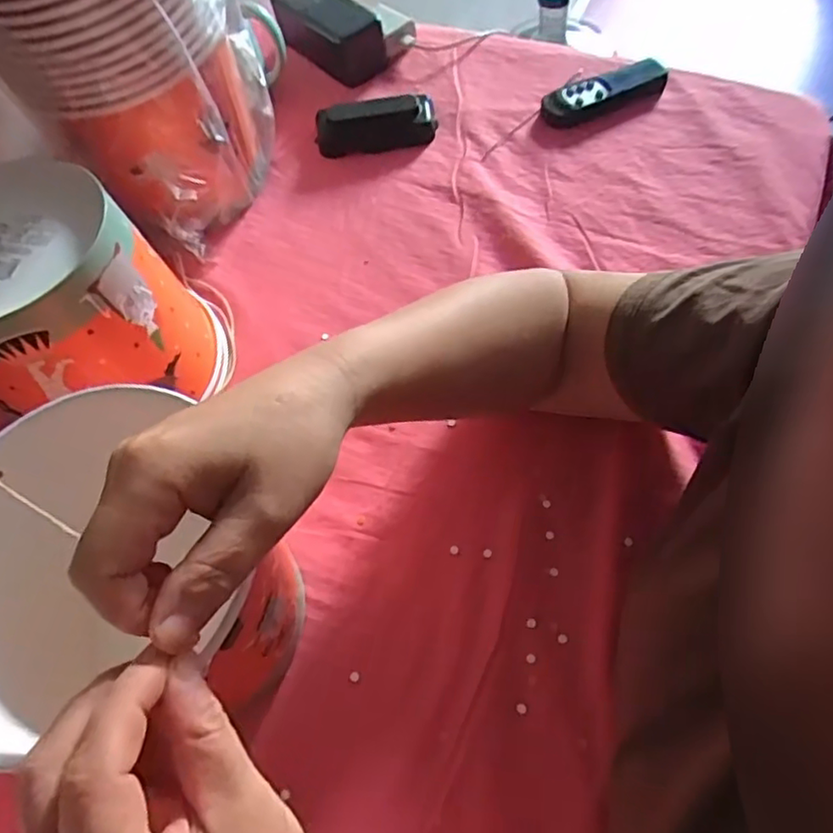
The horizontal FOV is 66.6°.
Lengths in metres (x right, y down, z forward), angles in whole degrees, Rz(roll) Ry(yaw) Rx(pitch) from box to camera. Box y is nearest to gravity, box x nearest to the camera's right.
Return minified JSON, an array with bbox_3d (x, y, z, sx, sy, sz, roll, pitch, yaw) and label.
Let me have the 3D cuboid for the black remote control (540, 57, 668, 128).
[{"bbox_3d":[0.166,-0.288,0.565,0.114,0.026,0.038,-22,61,-5],"label":"black remote control"}]

